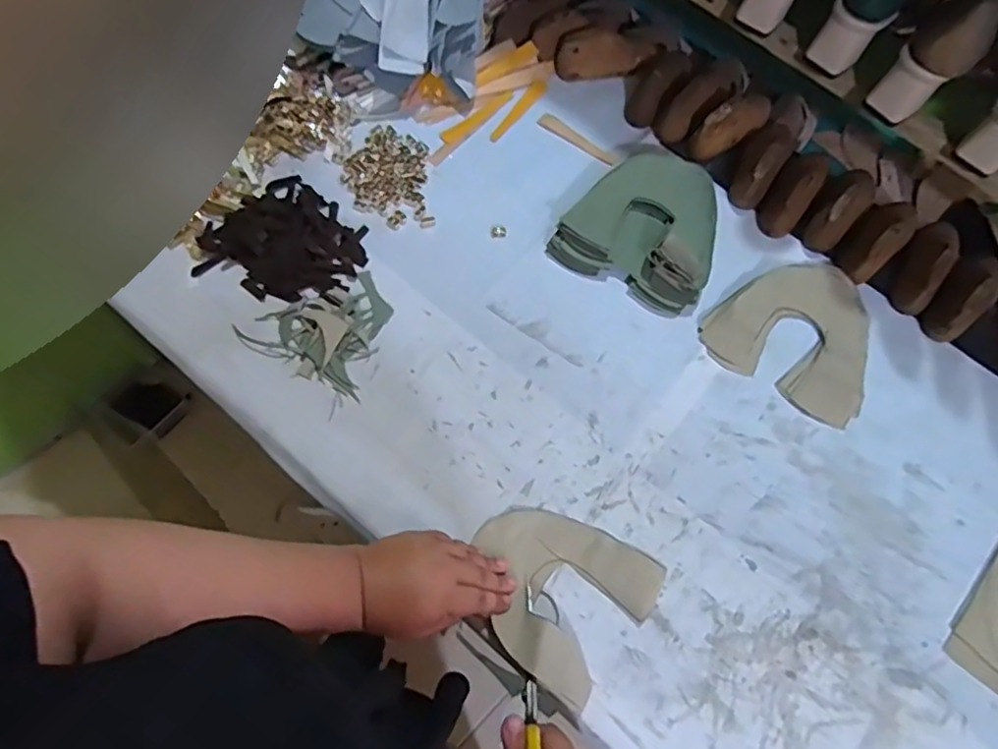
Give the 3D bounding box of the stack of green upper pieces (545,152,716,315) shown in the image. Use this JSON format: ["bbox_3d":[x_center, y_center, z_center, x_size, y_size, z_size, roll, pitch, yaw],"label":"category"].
[{"bbox_3d":[0.168,-0.175,0.693,0.171,0.048,0.173,26,68,8],"label":"stack of green upper pieces"}]

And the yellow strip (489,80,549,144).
[{"bbox_3d":[0.025,-0.333,0.773,0.021,0.006,0.112,34,70,11],"label":"yellow strip"}]

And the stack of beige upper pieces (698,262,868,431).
[{"bbox_3d":[0.331,-0.055,0.671,0.173,0.016,0.177,32,69,10],"label":"stack of beige upper pieces"}]

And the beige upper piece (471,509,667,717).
[{"bbox_3d":[0.052,0.183,0.547,0.156,0.037,0.145,39,71,13],"label":"beige upper piece"}]

